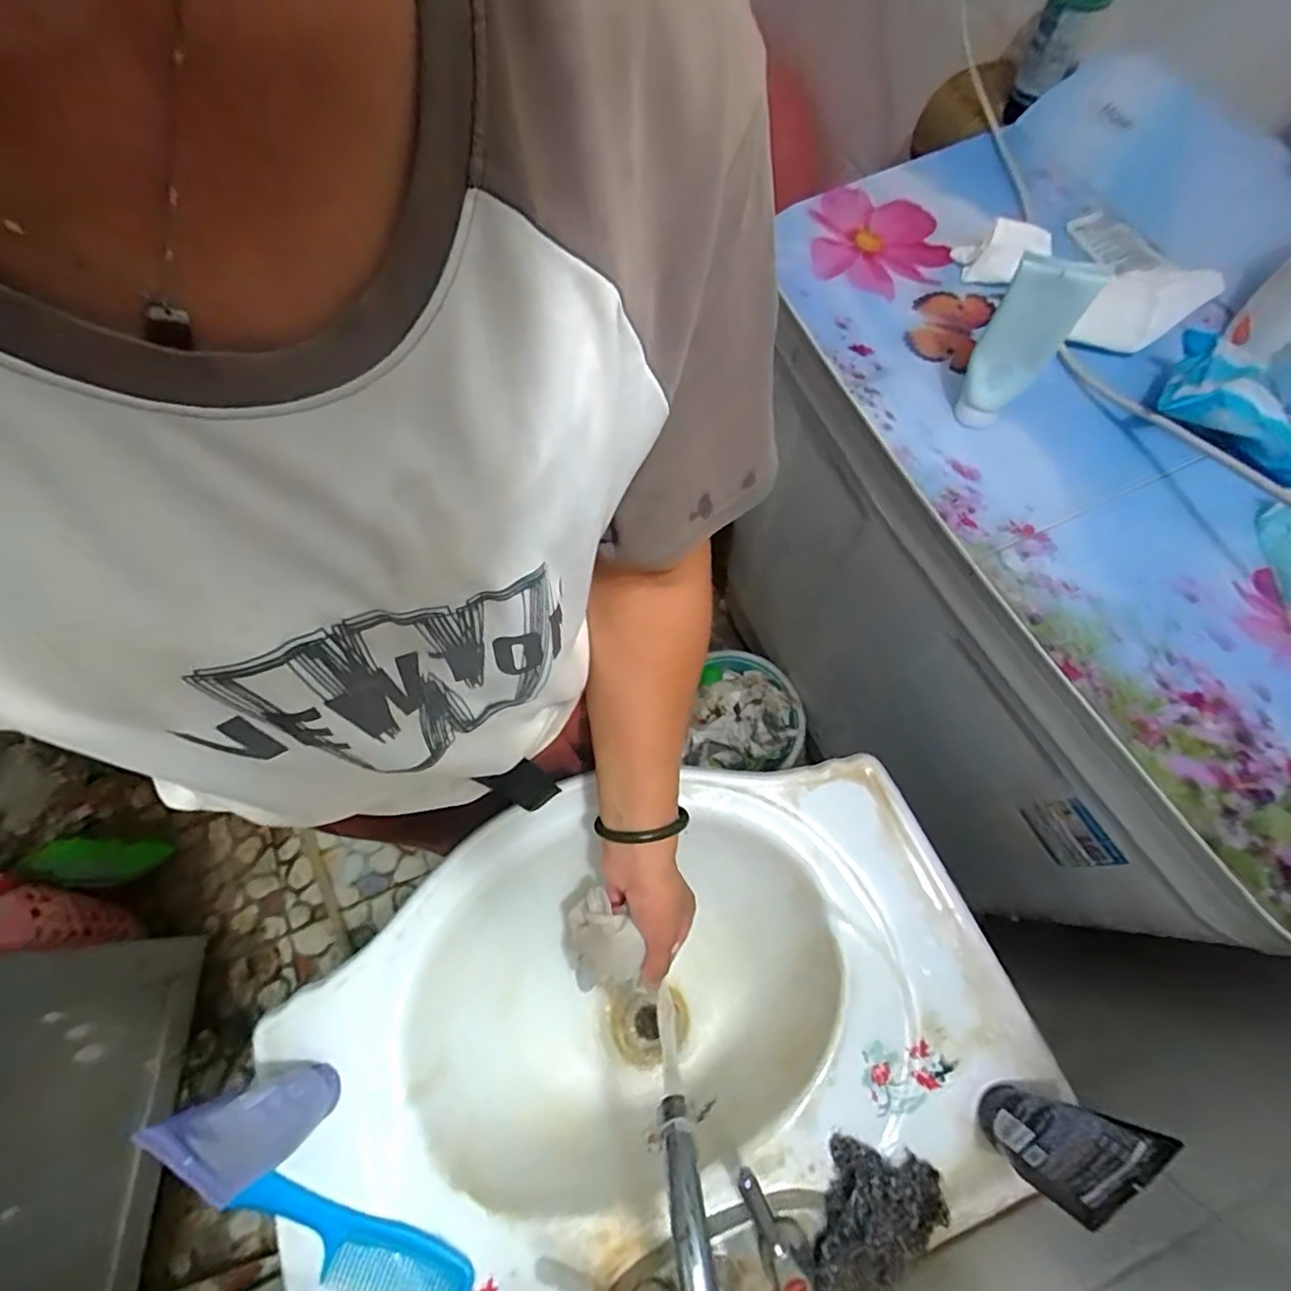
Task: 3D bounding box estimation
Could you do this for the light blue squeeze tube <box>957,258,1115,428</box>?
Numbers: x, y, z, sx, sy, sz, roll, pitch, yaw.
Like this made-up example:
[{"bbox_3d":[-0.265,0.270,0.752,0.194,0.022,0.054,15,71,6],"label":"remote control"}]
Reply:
[{"bbox_3d":[0.301,-0.240,0.510,0.057,0.151,0.036,36,74,14],"label":"light blue squeeze tube"}]

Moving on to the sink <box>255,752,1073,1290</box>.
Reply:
[{"bbox_3d":[0.000,0.342,0.589,0.574,0.180,0.397,-24,70,-8],"label":"sink"}]

